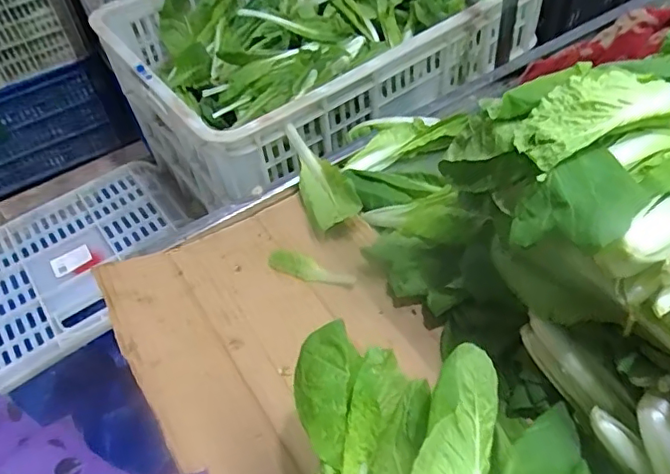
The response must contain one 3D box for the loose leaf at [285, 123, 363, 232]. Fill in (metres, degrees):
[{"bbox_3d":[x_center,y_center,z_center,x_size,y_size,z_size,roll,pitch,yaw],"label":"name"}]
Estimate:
[{"bbox_3d":[-0.019,-0.068,0.657,0.051,0.046,0.165,-18,51,-8],"label":"loose leaf"}]

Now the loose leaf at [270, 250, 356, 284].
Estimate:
[{"bbox_3d":[-0.026,0.035,0.594,0.095,0.007,0.026,19,55,21],"label":"loose leaf"}]

